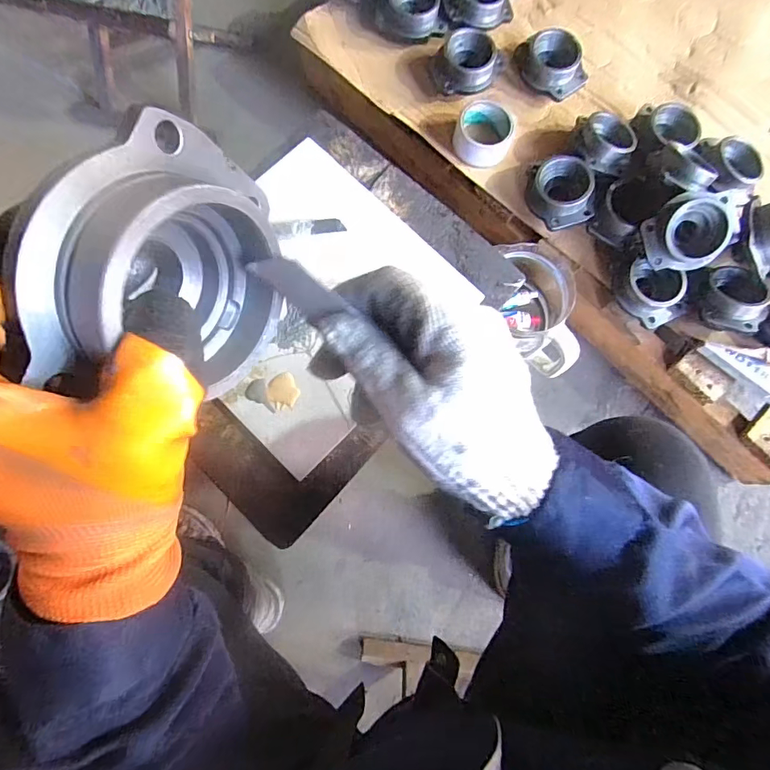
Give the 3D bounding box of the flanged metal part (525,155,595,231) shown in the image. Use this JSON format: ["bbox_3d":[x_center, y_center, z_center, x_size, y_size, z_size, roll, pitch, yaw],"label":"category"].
[{"bbox_3d":[0.278,-0.302,0.727,0.087,0.053,0.106,-6,79,-3],"label":"flanged metal part"}]

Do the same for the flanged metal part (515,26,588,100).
[{"bbox_3d":[0.284,-0.546,0.781,0.077,0.055,0.115,-34,82,-8],"label":"flanged metal part"}]

